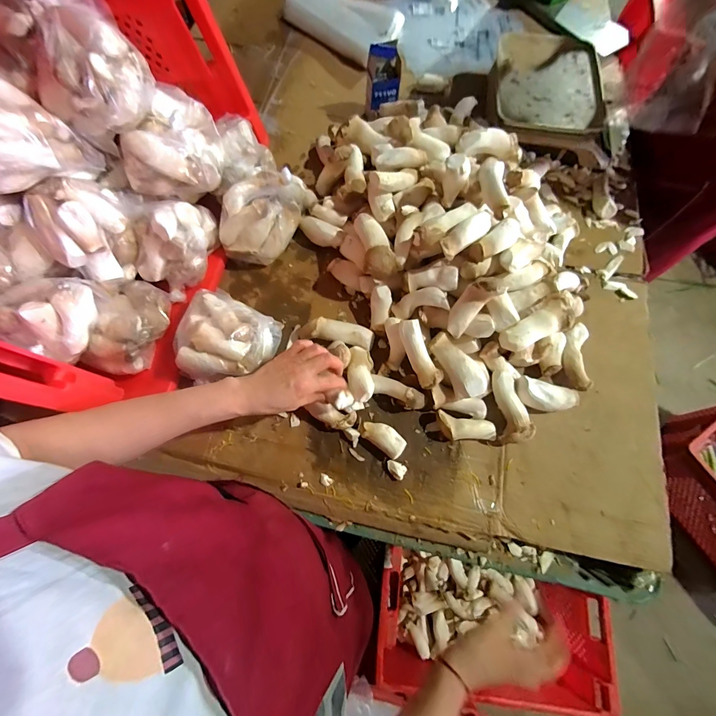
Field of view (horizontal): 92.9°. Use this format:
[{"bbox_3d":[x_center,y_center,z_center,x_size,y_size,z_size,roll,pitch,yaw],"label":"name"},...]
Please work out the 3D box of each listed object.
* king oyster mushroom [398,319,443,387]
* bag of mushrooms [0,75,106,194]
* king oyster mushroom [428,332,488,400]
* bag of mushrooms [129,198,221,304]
[{"bbox_3d":[0.095,-0.008,0.523,0.033,0.025,0.109,-20,72,-8],"label":"king oyster mushroom"},{"bbox_3d":[-0.439,-0.266,0.428,0.102,0.116,0.144,27,72,8],"label":"bag of mushrooms"},{"bbox_3d":[0.155,0.010,0.528,0.044,0.035,0.108,-28,73,-11],"label":"king oyster mushroom"},{"bbox_3d":[-0.296,-0.189,0.563,0.153,0.109,0.101,-40,76,-14],"label":"bag of mushrooms"}]

